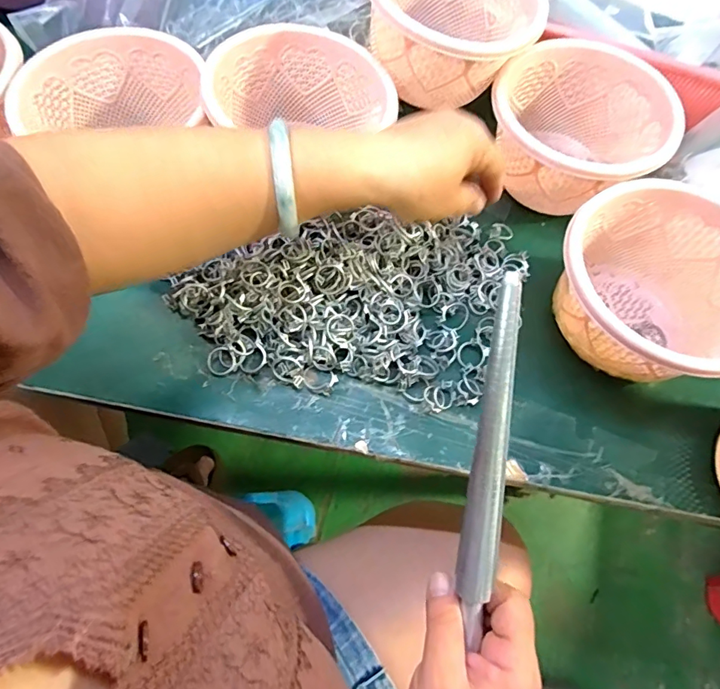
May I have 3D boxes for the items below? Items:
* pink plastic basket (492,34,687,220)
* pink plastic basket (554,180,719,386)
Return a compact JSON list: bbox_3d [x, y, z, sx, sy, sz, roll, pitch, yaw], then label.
[{"bbox_3d":[0.185,-0.183,0.419,0.141,0.081,0.135,1,66,-3],"label":"pink plastic basket"},{"bbox_3d":[0.217,-0.036,0.359,0.128,0.091,0.142,-24,70,-14],"label":"pink plastic basket"}]

